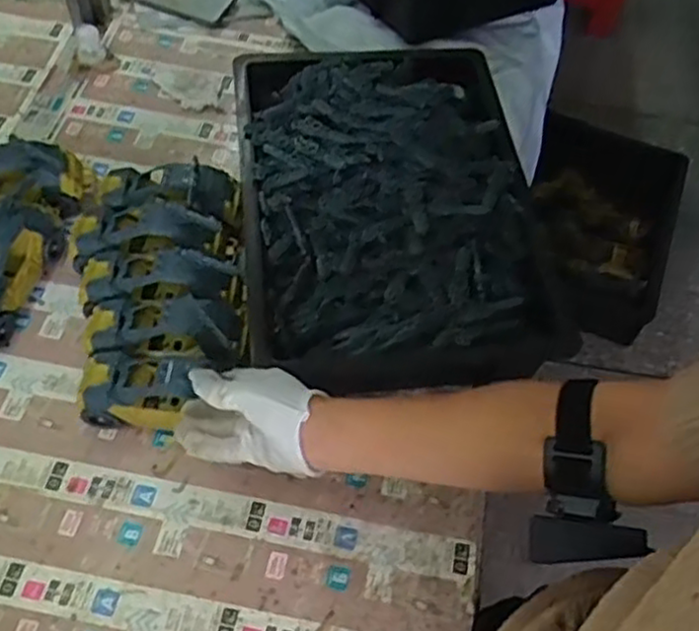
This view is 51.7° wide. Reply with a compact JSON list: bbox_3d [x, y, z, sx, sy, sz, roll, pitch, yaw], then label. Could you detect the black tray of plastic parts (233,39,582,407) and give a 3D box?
[{"bbox_3d":[0.041,-0.142,0.783,0.312,0.121,0.435,-3,56,-8],"label":"black tray of plastic parts"}]

